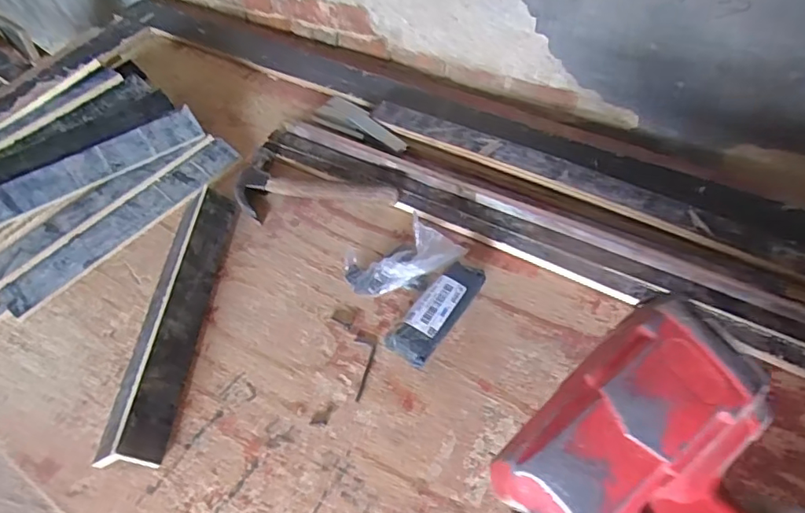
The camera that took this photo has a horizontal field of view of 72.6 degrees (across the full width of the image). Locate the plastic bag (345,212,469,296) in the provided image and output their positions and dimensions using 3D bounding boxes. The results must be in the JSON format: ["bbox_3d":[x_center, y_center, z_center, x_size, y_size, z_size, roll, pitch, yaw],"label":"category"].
[{"bbox_3d":[-0.001,-0.004,0.678,0.147,0.078,0.083,-4,49,4],"label":"plastic bag"}]

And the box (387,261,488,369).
[{"bbox_3d":[0.039,0.065,0.639,0.057,0.045,0.138,26,57,27],"label":"box"}]

